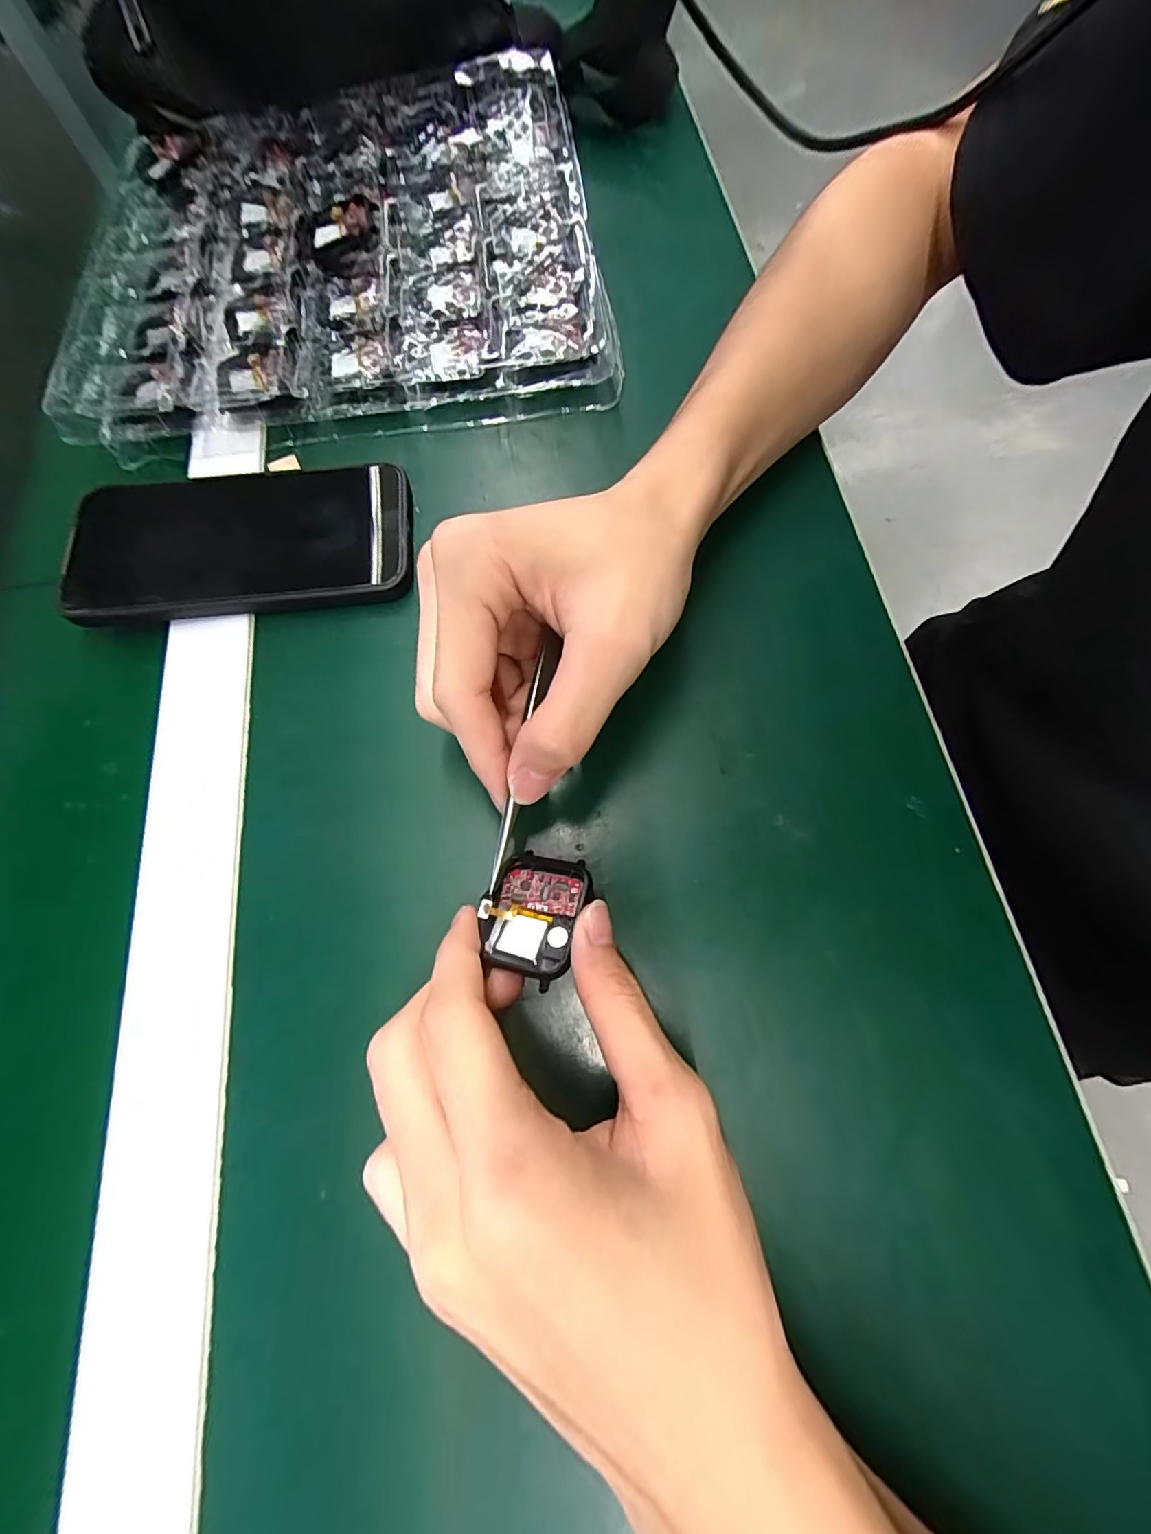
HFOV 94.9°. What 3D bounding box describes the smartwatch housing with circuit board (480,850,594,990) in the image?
[{"bbox_3d":[-0.016,0.053,0.197,0.037,0.007,0.046,10,56,18],"label":"smartwatch housing with circuit board"}]

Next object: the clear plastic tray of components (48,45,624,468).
[{"bbox_3d":[-0.140,-0.312,0.312,0.297,0.035,0.264,-7,71,-4],"label":"clear plastic tray of components"}]

